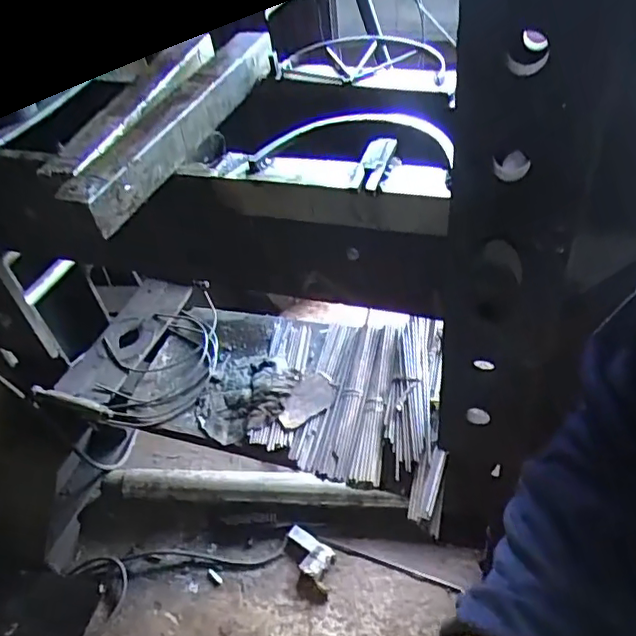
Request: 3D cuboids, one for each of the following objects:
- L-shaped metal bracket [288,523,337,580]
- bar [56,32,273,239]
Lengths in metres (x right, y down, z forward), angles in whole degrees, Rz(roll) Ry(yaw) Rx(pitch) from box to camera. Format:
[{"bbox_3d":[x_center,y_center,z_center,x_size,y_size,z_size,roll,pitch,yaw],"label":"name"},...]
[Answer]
[{"bbox_3d":[-0.027,0.528,1.306,0.116,0.052,0.070,22,52,26],"label":"L-shaped metal bracket"},{"bbox_3d":[-0.177,-0.240,0.699,0.096,0.058,0.368,15,49,21],"label":"bar"}]

